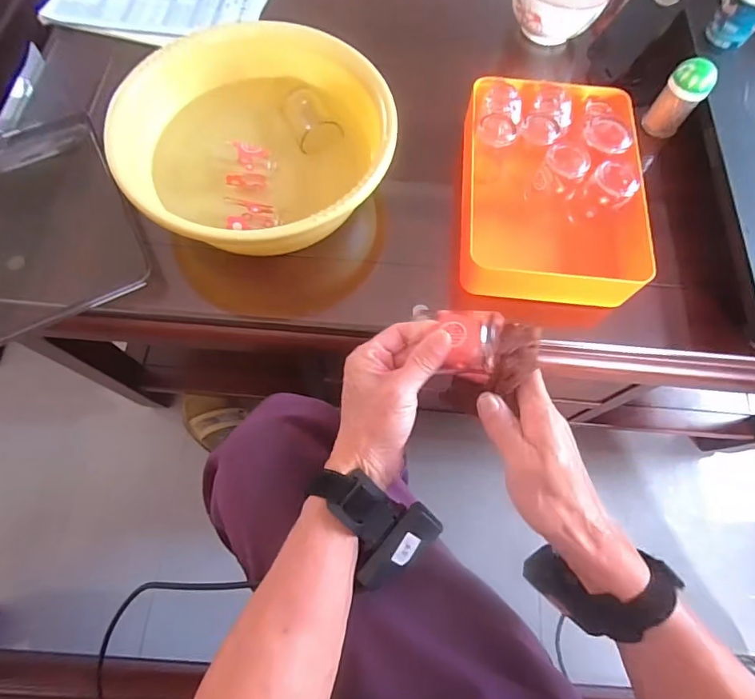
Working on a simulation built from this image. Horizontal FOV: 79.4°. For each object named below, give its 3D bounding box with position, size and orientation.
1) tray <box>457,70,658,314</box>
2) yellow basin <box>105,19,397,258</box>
[{"bbox_3d":[0.202,-0.187,0.545,0.196,0.088,0.274,4,70,0],"label":"tray"},{"bbox_3d":[-0.130,-0.222,0.509,0.289,0.081,0.273,1,70,-1],"label":"yellow basin"}]

